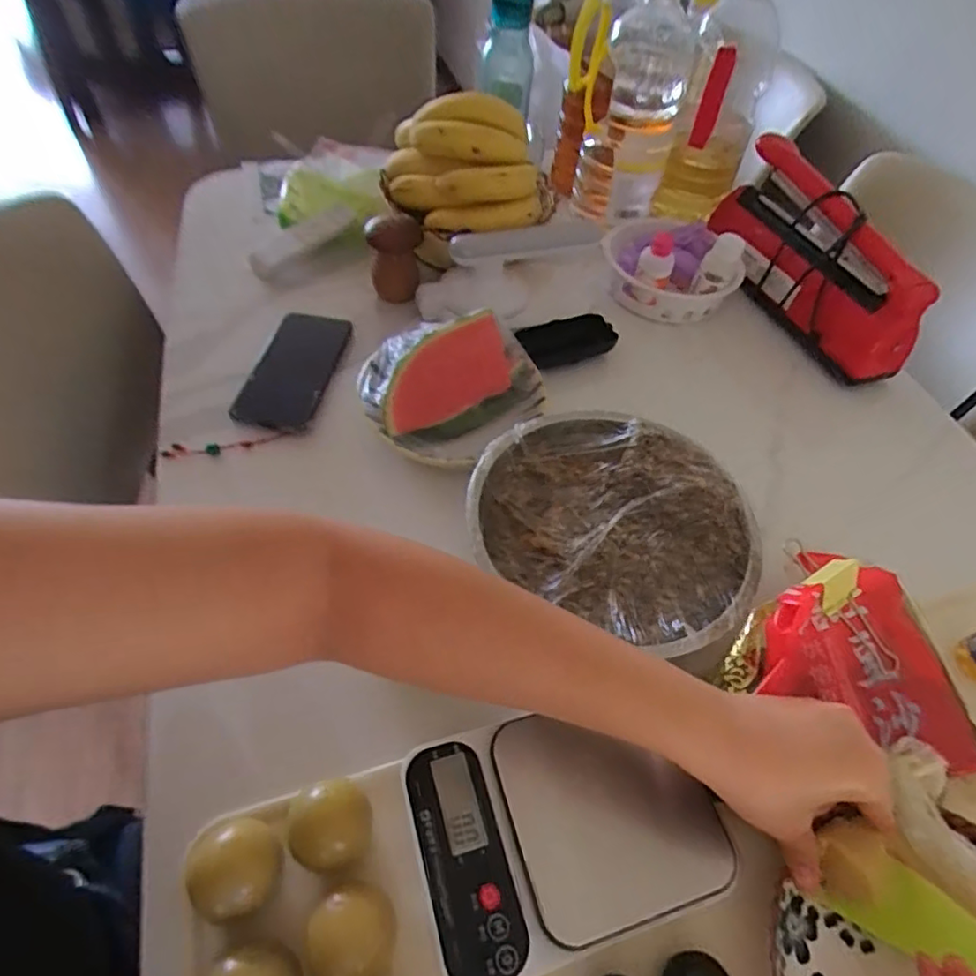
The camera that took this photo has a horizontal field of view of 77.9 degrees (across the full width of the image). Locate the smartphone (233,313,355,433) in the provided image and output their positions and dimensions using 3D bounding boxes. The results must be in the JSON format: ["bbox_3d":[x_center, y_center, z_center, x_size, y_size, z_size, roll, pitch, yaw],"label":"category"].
[{"bbox_3d":[-0.195,-0.127,0.628,0.091,0.014,0.165,8,54,11],"label":"smartphone"}]

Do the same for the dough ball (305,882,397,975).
[{"bbox_3d":[-0.073,0.245,0.330,0.044,0.037,0.045,3,51,-3],"label":"dough ball"}]

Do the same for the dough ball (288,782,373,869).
[{"bbox_3d":[-0.094,0.204,0.364,0.046,0.035,0.043,3,51,-3],"label":"dough ball"}]

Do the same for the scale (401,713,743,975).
[{"bbox_3d":[0.048,0.205,0.371,0.180,0.031,0.128,-10,53,-13],"label":"scale"}]

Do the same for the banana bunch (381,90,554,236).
[{"bbox_3d":[-0.022,-0.370,0.690,0.199,0.106,0.142,4,51,-3],"label":"banana bunch"}]

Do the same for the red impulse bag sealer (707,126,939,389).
[{"bbox_3d":[0.367,-0.263,0.687,0.093,0.129,0.282,-9,53,-12],"label":"red impulse bag sealer"}]

